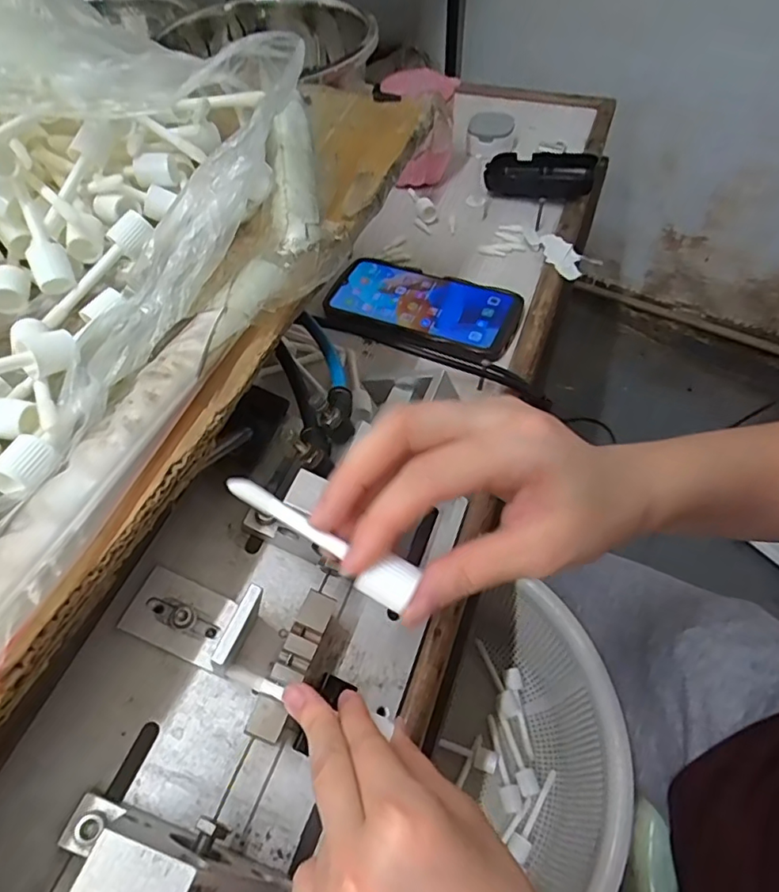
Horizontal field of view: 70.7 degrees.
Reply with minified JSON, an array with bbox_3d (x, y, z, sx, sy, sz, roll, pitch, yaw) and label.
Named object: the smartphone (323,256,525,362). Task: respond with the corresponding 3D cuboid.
[{"bbox_3d":[0.028,-0.125,0.489,0.170,0.011,0.087,22,60,17],"label":"smartphone"}]

